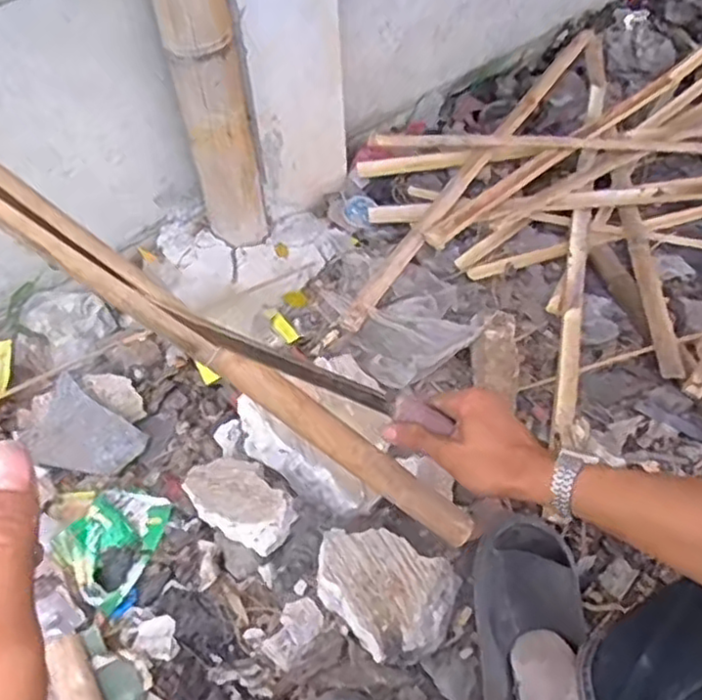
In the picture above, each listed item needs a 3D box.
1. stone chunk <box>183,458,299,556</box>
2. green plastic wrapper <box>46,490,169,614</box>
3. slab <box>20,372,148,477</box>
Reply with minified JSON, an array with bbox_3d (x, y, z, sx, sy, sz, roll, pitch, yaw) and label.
[{"bbox_3d":[-0.139,0.189,0.878,0.162,0.043,0.096,22,47,33],"label":"stone chunk"},{"bbox_3d":[-0.296,0.241,0.880,0.143,0.032,0.132,-37,60,-24],"label":"green plastic wrapper"},{"bbox_3d":[-0.375,0.122,0.964,0.146,0.028,0.108,40,75,-8],"label":"slab"}]

